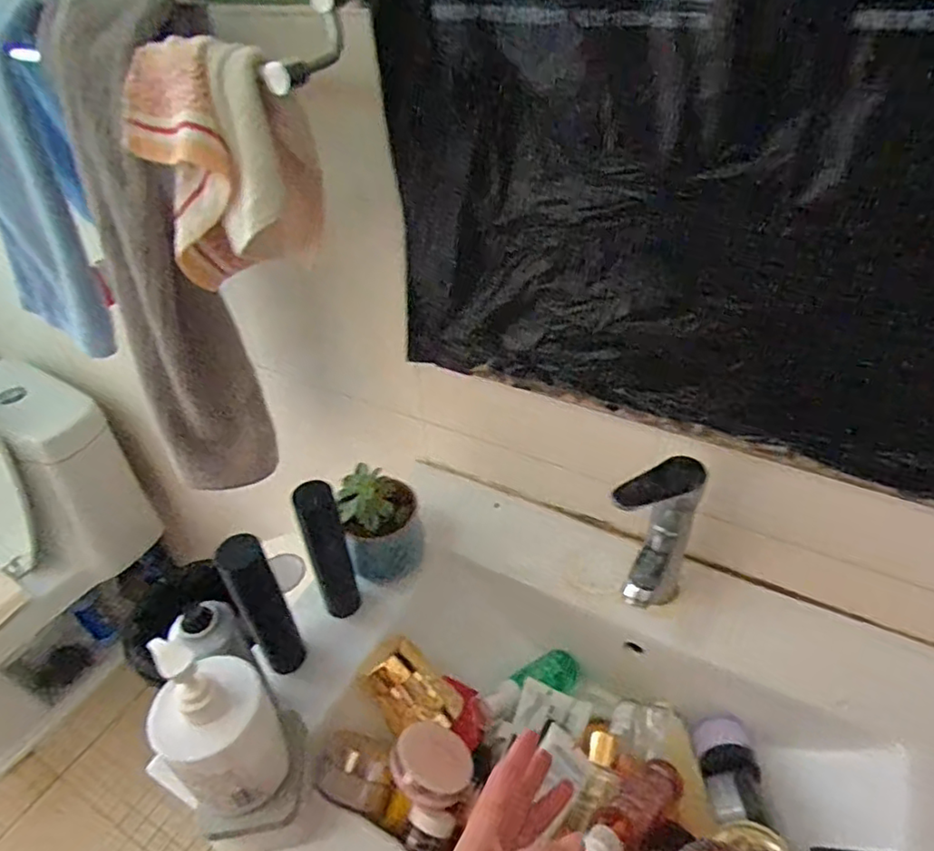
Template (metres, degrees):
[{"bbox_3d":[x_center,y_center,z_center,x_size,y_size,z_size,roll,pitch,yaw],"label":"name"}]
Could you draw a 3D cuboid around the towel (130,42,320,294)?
[{"bbox_3d":[-0.200,-0.213,0.532,0.142,0.201,0.095,-14,42,-12],"label":"towel"}]

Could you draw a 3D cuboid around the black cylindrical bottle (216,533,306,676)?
[{"bbox_3d":[-0.192,0.180,0.594,0.042,0.178,0.046,-22,44,-20],"label":"black cylindrical bottle"}]

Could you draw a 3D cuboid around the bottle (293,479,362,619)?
[{"bbox_3d":[-0.143,0.132,0.643,0.039,0.176,0.036,-12,41,-9],"label":"bottle"}]

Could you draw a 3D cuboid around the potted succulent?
[{"bbox_3d":[-0.095,0.114,0.706,0.085,0.118,0.080,-3,41,3],"label":"potted succulent"}]

